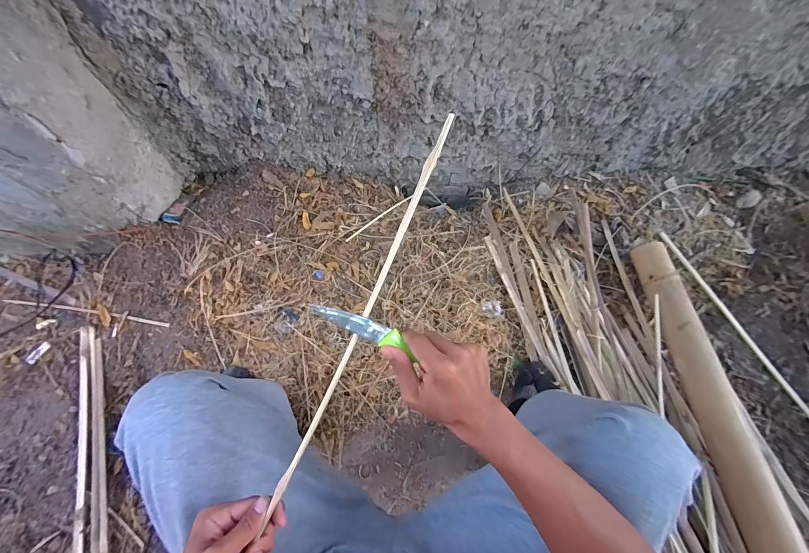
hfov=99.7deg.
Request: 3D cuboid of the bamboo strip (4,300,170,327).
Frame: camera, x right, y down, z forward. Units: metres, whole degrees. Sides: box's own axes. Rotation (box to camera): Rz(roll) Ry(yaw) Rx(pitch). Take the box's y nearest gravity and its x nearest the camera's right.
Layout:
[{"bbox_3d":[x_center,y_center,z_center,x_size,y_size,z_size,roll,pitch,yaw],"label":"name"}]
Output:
[{"bbox_3d":[-0.860,0.091,0.911,0.479,0.008,0.012,8,64,5],"label":"bamboo strip"}]

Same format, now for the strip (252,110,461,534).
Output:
[{"bbox_3d":[-0.040,0.031,0.365,0.012,0.009,0.452,23,86,12],"label":"strip"}]

